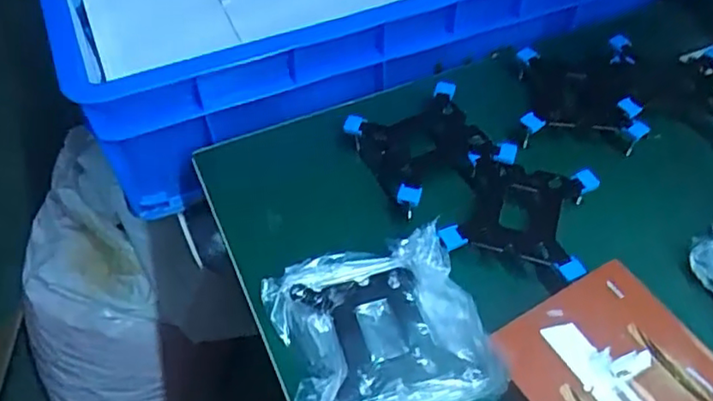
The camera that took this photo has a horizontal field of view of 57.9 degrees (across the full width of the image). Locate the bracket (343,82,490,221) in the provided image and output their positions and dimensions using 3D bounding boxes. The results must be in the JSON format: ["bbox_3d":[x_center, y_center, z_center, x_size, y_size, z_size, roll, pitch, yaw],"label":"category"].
[{"bbox_3d":[0.049,-0.043,0.448,0.086,0.018,0.085,-24,56,-14],"label":"bracket"}]

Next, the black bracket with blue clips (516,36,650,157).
[{"bbox_3d":[0.169,-0.087,0.488,0.087,0.017,0.096,4,54,6],"label":"black bracket with blue clips"}]

